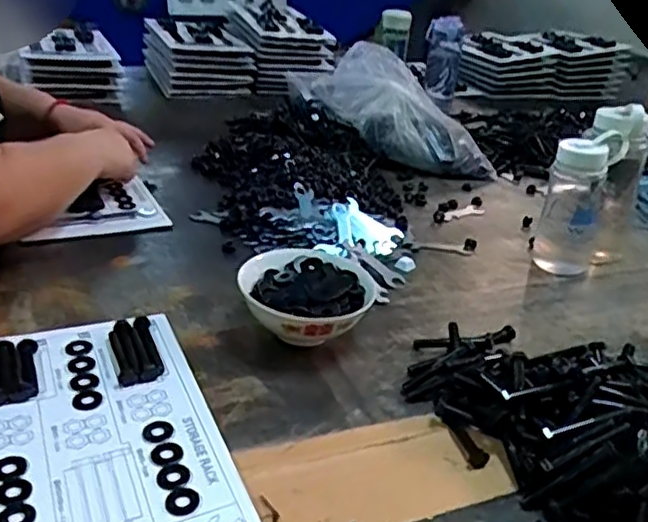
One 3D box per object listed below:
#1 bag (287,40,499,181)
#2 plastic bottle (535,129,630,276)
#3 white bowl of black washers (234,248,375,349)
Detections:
[{"bbox_3d":[0.121,-0.272,1.229,0.180,0.141,0.412,-16,48,-36],"label":"bag"},{"bbox_3d":[0.332,-0.080,0.867,0.075,0.177,0.076,17,29,20],"label":"plastic bottle"},{"bbox_3d":[-0.018,0.044,0.684,0.134,0.063,0.142,5,28,-3],"label":"white bowl of black washers"}]

